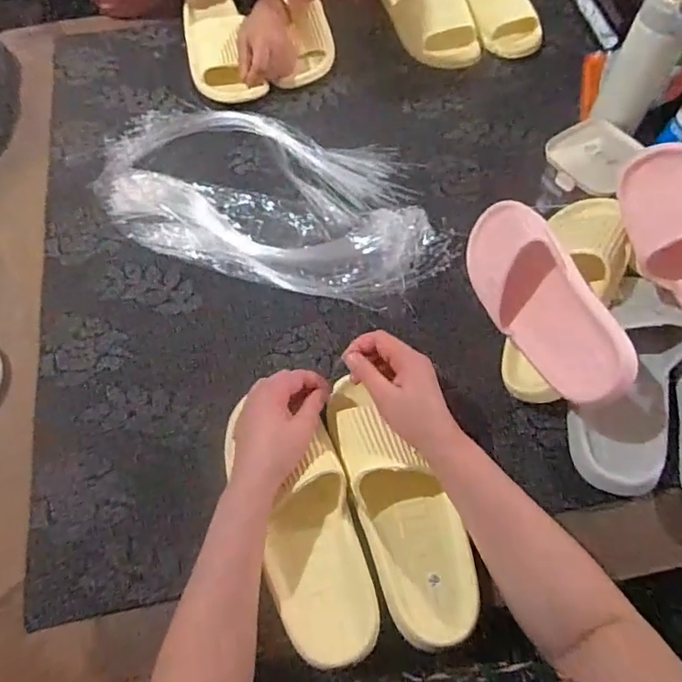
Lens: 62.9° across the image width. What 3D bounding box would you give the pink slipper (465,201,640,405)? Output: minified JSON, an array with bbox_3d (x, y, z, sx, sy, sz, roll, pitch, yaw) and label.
[{"bbox_3d":[0.208,-0.048,0.579,0.076,0.115,0.257,3,53,-41],"label":"pink slipper"}]

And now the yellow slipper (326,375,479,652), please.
[{"bbox_3d":[0.053,0.155,0.535,0.086,0.066,0.246,-22,73,-12],"label":"yellow slipper"}]

